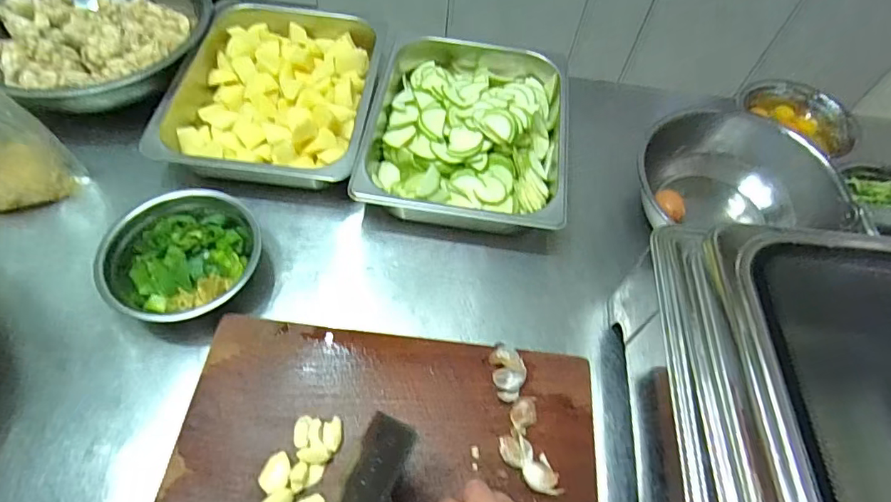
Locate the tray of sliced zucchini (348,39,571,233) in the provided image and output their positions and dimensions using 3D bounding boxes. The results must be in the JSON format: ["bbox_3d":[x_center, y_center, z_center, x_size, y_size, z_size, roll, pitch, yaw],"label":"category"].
[{"bbox_3d":[0.036,-0.173,0.716,0.263,0.075,0.332,9,58,1],"label":"tray of sliced zucchini"}]

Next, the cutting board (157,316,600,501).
[{"bbox_3d":[-0.054,0.204,0.476,0.389,0.017,0.273,6,58,-1],"label":"cutting board"}]

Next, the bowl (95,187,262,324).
[{"bbox_3d":[-0.295,0.005,0.587,0.161,0.064,0.150,2,58,-3],"label":"bowl"}]

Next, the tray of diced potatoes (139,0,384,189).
[{"bbox_3d":[-0.235,-0.236,0.733,0.272,0.056,0.328,5,58,-1],"label":"tray of diced potatoes"}]

